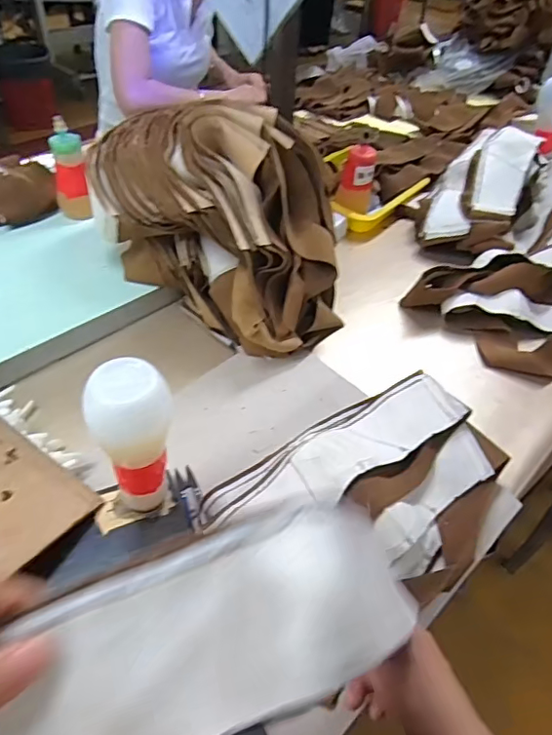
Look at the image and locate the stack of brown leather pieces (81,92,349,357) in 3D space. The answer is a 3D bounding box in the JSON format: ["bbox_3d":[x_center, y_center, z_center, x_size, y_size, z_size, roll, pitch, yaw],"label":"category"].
[{"bbox_3d":[-0.076,-0.212,0.776,0.377,0.224,0.218,30,50,25],"label":"stack of brown leather pieces"}]

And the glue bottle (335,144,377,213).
[{"bbox_3d":[0.146,-0.336,0.974,0.057,0.114,0.050,11,44,8],"label":"glue bottle"}]

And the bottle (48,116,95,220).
[{"bbox_3d":[-0.335,-0.316,0.892,0.049,0.139,0.051,-31,54,-31],"label":"bottle"}]

